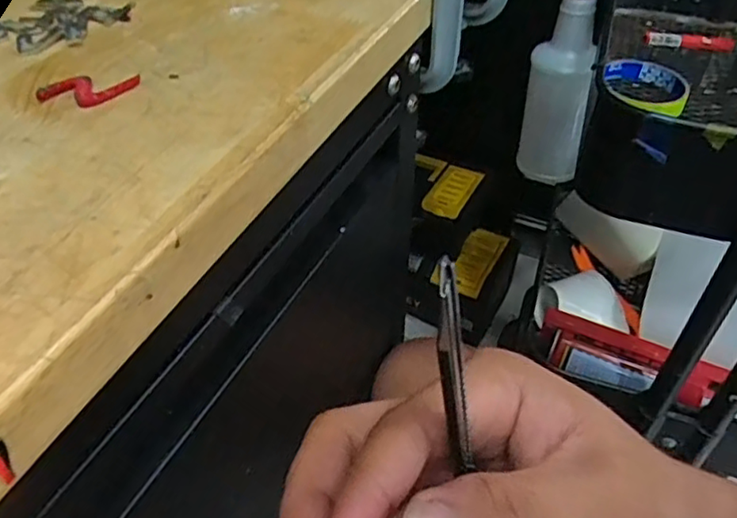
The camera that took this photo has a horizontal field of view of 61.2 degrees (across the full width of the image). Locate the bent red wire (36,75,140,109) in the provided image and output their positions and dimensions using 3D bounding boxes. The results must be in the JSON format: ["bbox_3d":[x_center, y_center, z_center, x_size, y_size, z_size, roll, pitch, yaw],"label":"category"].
[{"bbox_3d":[-0.129,-0.078,0.287,0.042,0.004,0.024,-1,45,-3],"label":"bent red wire"}]

